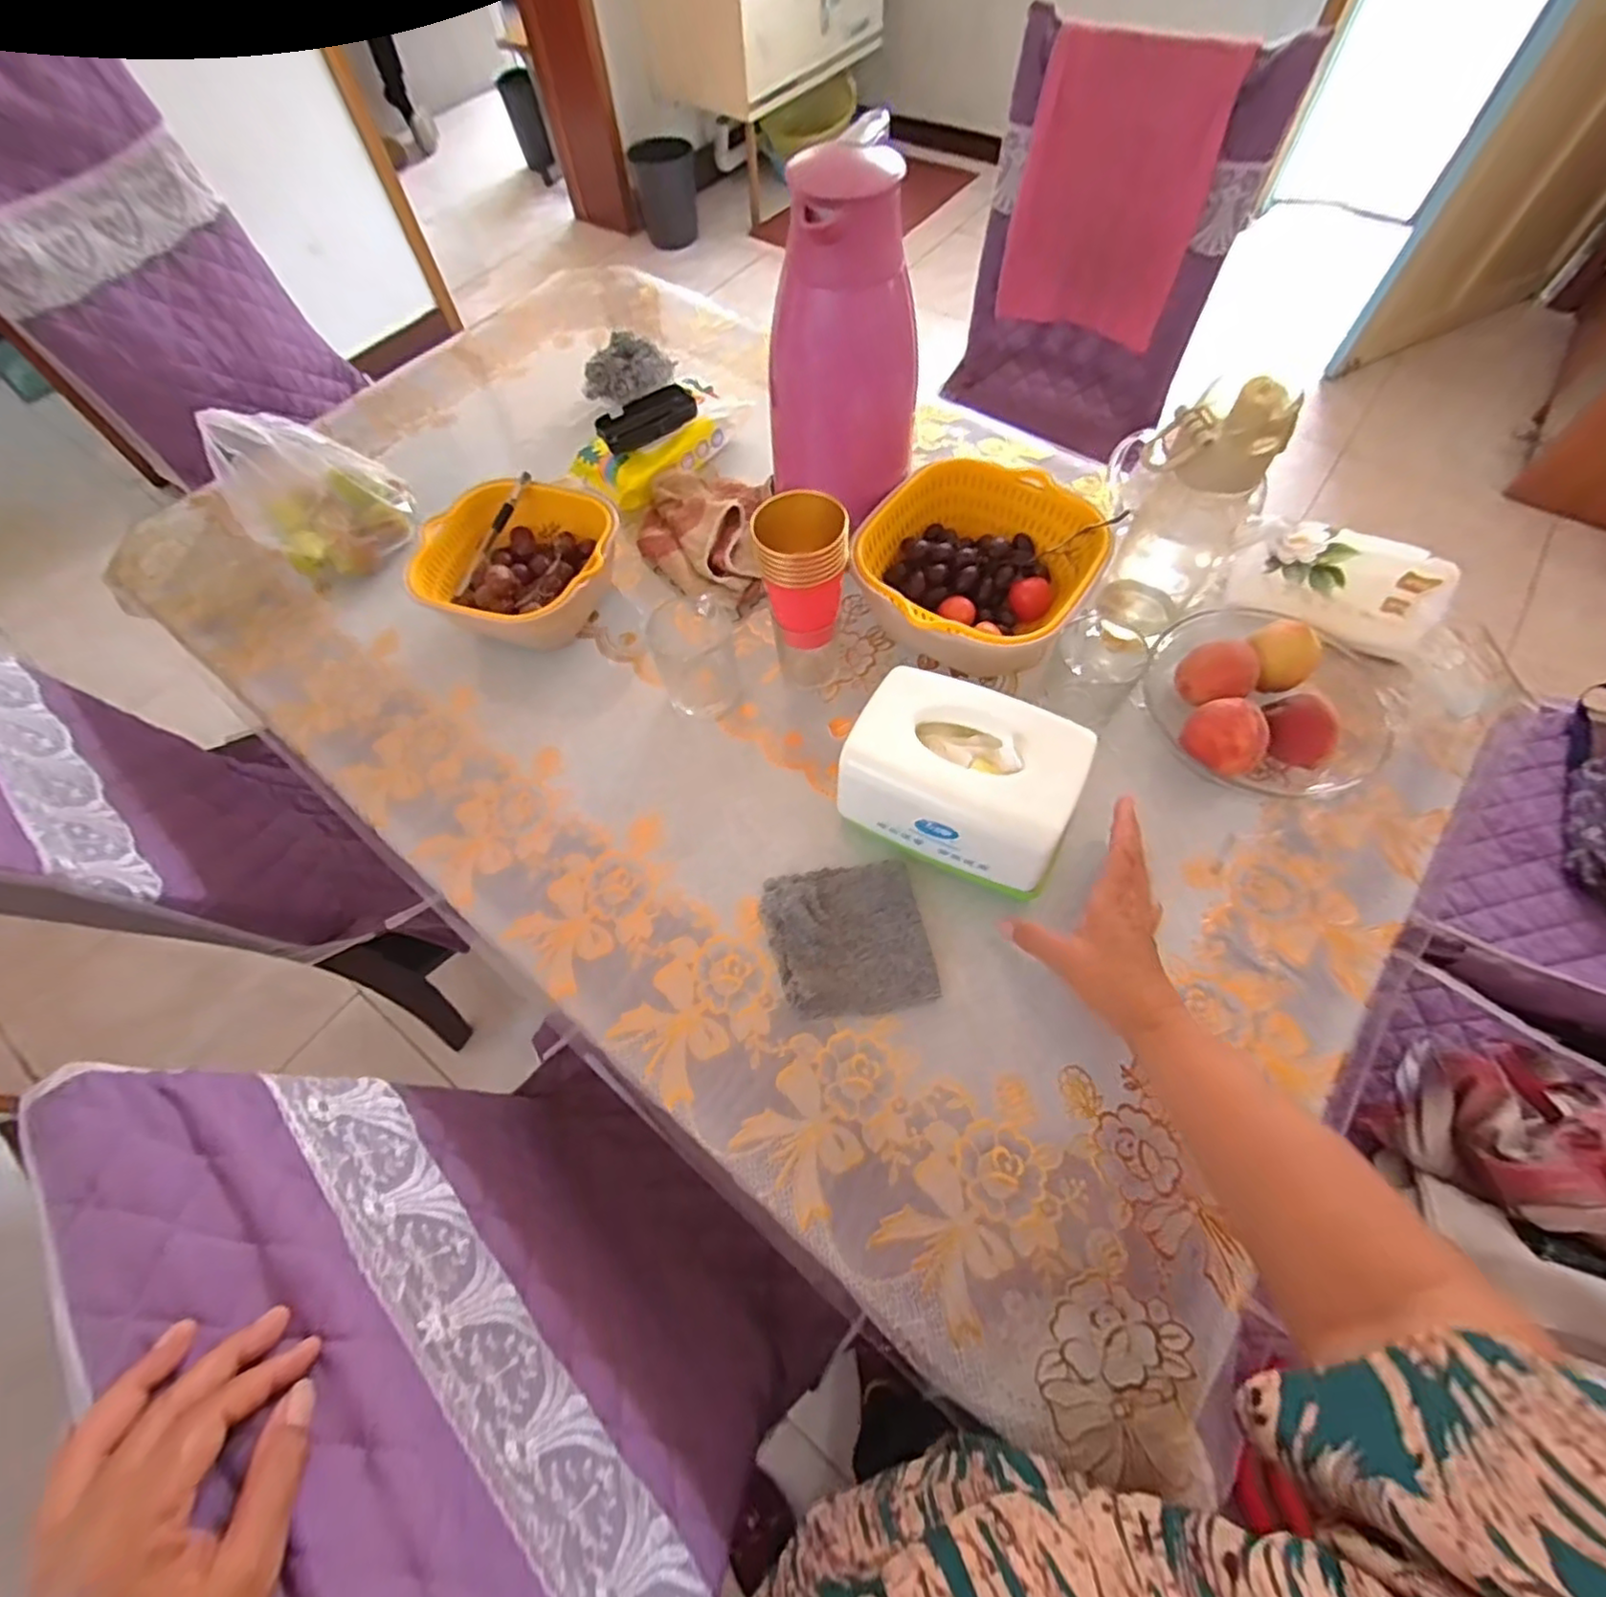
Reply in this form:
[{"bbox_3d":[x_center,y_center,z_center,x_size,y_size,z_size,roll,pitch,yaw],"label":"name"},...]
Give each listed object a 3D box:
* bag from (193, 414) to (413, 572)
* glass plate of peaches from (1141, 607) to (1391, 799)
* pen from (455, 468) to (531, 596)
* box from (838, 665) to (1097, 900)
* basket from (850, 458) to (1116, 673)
[{"bbox_3d":[-0.496,-0.319,0.694,0.099,0.140,0.141,24,65,14],"label":"bag"},{"bbox_3d":[0.390,-0.090,0.578,0.182,0.064,0.186,-1,62,2],"label":"glass plate of peaches"},{"bbox_3d":[-0.306,-0.260,0.666,0.011,0.011,0.137,27,86,15],"label":"pen"},{"bbox_3d":[0.121,-0.010,0.527,0.164,0.110,0.119,25,66,14],"label":"box"},{"bbox_3d":[0.156,-0.209,0.632,0.203,0.081,0.201,-1,62,2],"label":"basket"}]

